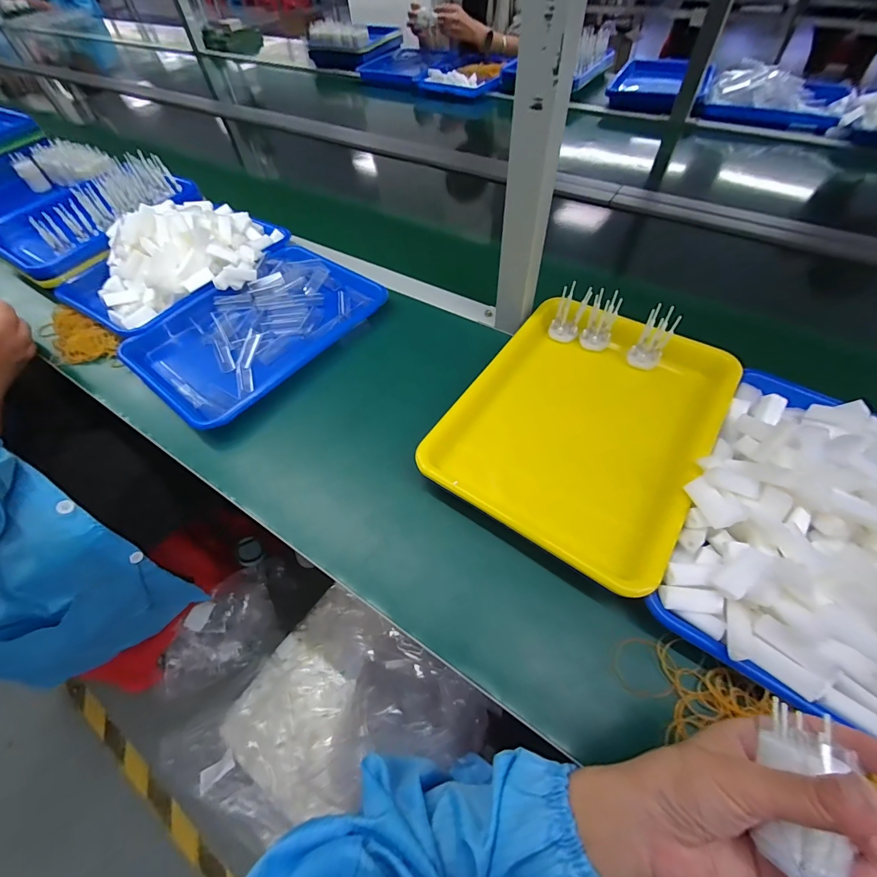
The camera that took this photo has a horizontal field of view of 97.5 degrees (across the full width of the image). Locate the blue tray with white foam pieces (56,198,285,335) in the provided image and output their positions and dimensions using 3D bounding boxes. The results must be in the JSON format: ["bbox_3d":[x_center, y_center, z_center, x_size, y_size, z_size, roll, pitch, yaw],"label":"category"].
[{"bbox_3d":[-0.445,-0.317,0.646,0.300,0.076,0.346,37,65,25],"label":"blue tray with white foam pieces"}]

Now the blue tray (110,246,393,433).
[{"bbox_3d":[-0.264,-0.170,0.579,0.242,0.028,0.335,34,64,23],"label":"blue tray"}]

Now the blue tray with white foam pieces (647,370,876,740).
[{"bbox_3d":[0.354,0.081,0.340,0.231,0.060,0.318,30,62,21],"label":"blue tray with white foam pieces"}]

